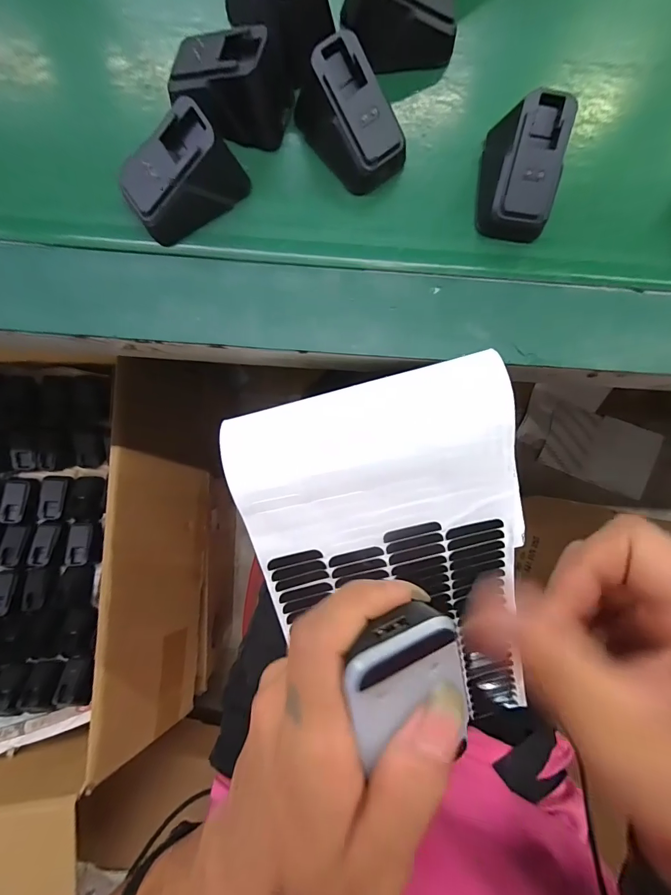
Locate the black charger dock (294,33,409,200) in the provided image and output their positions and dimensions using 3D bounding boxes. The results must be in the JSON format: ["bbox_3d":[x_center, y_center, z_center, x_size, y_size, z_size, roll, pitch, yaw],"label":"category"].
[{"bbox_3d":[0.008,-0.193,0.233,0.043,0.042,0.063,-36,89,-3],"label":"black charger dock"}]

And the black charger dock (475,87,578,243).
[{"bbox_3d":[0.111,-0.166,0.236,0.038,0.042,0.063,4,87,-2],"label":"black charger dock"}]

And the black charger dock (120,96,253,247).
[{"bbox_3d":[-0.085,-0.151,0.224,0.068,0.036,0.042,-39,89,-3],"label":"black charger dock"}]

